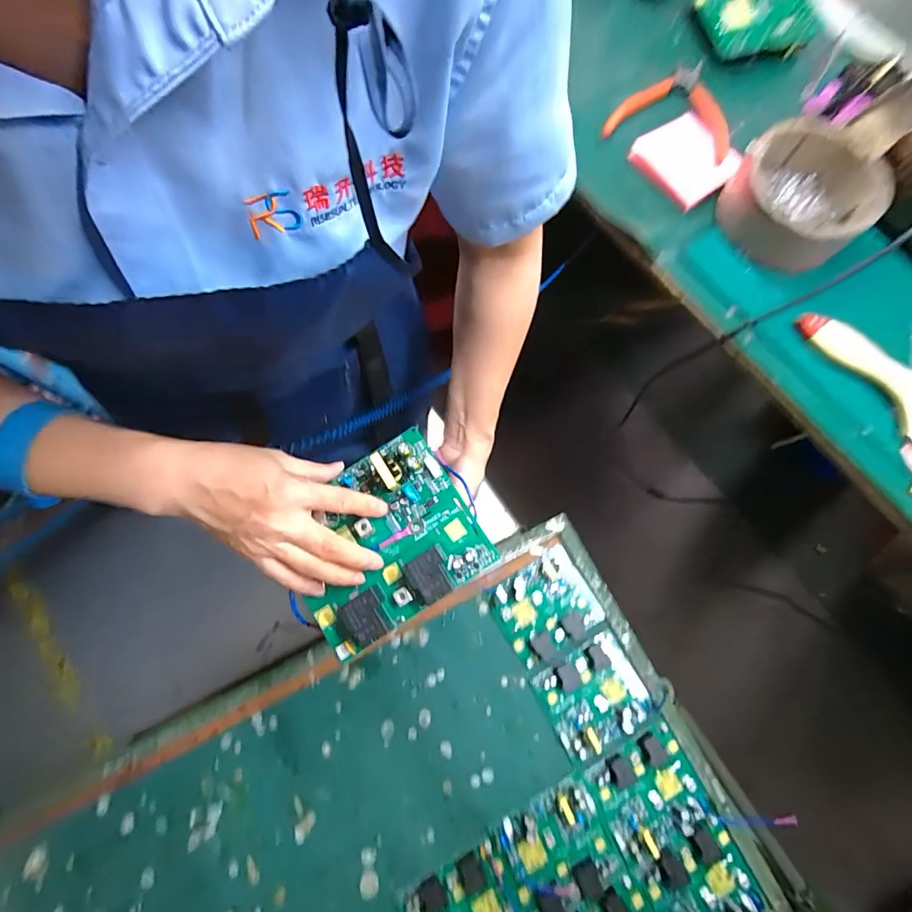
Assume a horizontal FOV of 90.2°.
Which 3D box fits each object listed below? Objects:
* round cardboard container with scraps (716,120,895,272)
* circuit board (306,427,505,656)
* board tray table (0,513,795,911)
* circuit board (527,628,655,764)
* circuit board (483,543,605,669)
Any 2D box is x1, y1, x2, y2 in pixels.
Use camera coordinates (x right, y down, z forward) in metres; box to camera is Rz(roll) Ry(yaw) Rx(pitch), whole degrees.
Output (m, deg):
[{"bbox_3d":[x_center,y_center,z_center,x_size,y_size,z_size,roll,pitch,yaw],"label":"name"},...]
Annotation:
[{"bbox_3d":[0.330,-0.249,0.426,0.132,0.063,0.120,1,73,-3],"label":"round cardboard container with scraps"},{"bbox_3d":[-0.053,0.057,0.316,0.132,0.037,0.113,-31,76,-11],"label":"circuit board"},{"bbox_3d":[-0.093,0.495,0.534,0.831,0.033,0.516,-26,75,-10],"label":"board tray table"},{"bbox_3d":[0.179,0.311,0.592,0.129,0.025,0.113,-27,75,-10],"label":"circuit board"},{"bbox_3d":[0.122,0.208,0.628,0.130,0.023,0.114,-30,75,-11],"label":"circuit board"}]

